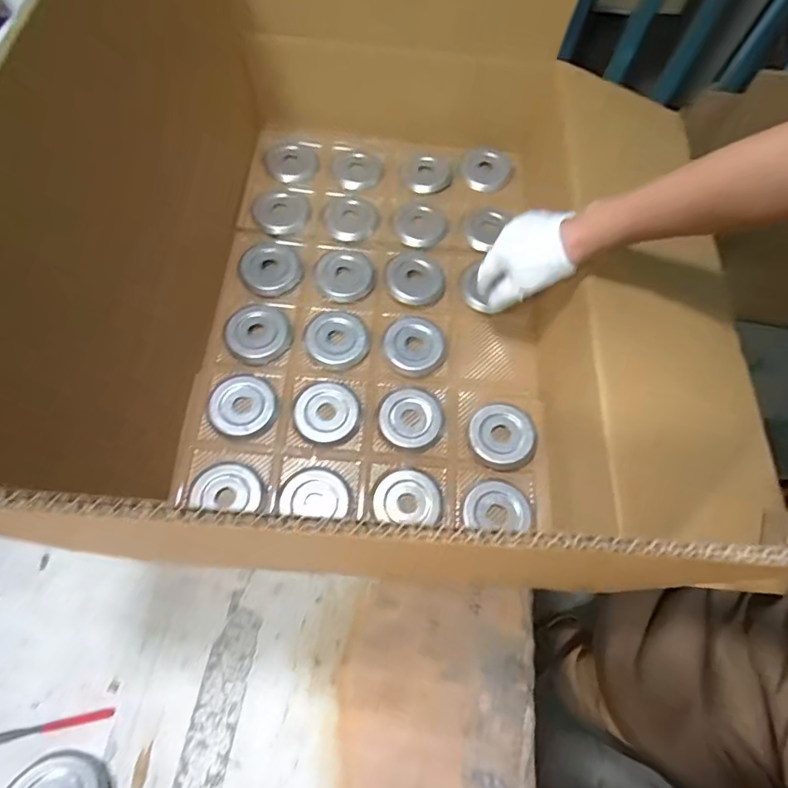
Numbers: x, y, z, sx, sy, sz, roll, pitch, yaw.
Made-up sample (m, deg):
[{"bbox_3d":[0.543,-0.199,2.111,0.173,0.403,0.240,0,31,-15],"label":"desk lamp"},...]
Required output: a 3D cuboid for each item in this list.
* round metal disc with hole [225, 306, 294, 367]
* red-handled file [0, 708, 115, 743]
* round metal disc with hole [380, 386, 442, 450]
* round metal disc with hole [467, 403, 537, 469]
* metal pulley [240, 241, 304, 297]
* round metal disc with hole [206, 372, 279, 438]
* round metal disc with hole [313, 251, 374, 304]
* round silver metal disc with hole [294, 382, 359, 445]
[{"bbox_3d":[-0.173,-0.076,0.601,0.082,0.011,0.079,1,69,-2],"label":"round metal disc with hole"},{"bbox_3d":[-0.355,0.319,0.441,0.177,0.005,0.009,-10,70,-6],"label":"red-handled file"},{"bbox_3d":[0.021,0.028,0.565,0.072,0.012,0.073,1,69,-2],"label":"round metal disc with hole"},{"bbox_3d":[0.128,0.047,0.554,0.076,0.013,0.073,-5,68,12],"label":"round metal disc with hole"},{"bbox_3d":[-0.168,-0.172,0.641,0.076,0.020,0.078,1,69,-2],"label":"metal pulley"},{"bbox_3d":[-0.179,0.011,0.557,0.077,0.014,0.079,1,69,-2],"label":"round metal disc with hole"},{"bbox_3d":[-0.069,-0.168,0.644,0.080,0.013,0.084,1,69,-2],"label":"round metal disc with hole"},{"bbox_3d":[-0.080,0.022,0.566,0.073,0.006,0.074,1,69,-2],"label":"round silver metal disc with hole"}]

